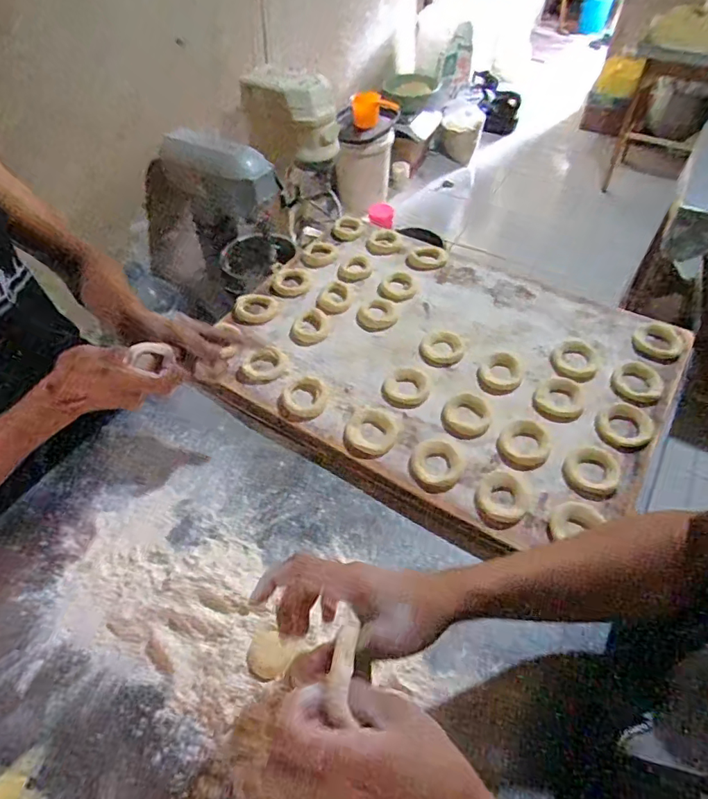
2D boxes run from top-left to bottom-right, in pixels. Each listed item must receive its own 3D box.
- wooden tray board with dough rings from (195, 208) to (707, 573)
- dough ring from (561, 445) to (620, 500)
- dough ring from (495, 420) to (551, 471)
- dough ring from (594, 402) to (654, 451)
[{"bbox_3d":[0.108,-0.068,0.701,0.592,0.035,0.438,26,59,22],"label":"wooden tray board with dough rings"},{"bbox_3d":[0.273,0.084,0.565,0.058,0.011,0.067,19,57,18],"label":"dough ring"},{"bbox_3d":[0.204,0.051,0.587,0.059,0.013,0.071,18,56,17],"label":"dough ring"},{"bbox_3d":[0.329,0.033,0.598,0.062,0.010,0.068,-2,53,3],"label":"dough ring"}]

